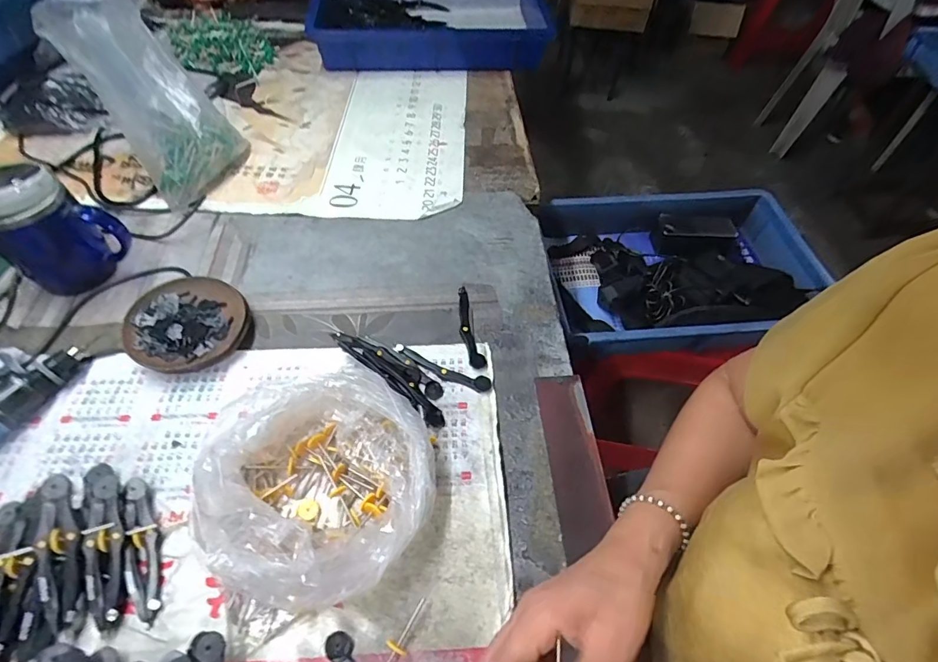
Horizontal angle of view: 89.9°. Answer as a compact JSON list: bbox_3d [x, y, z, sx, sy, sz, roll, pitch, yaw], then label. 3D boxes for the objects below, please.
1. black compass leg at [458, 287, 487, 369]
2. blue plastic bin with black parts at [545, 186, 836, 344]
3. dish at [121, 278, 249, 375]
[{"bbox_3d":[-0.001,-0.006,0.529,0.019,0.005,0.110,-10,55,-8],"label":"black compass leg"},{"bbox_3d":[0.346,-0.102,0.774,0.392,0.080,0.284,-3,54,-5],"label":"blue plastic bin with black parts"},{"bbox_3d":[-0.301,-0.005,0.508,0.114,0.028,0.120,0,55,0],"label":"dish"}]

